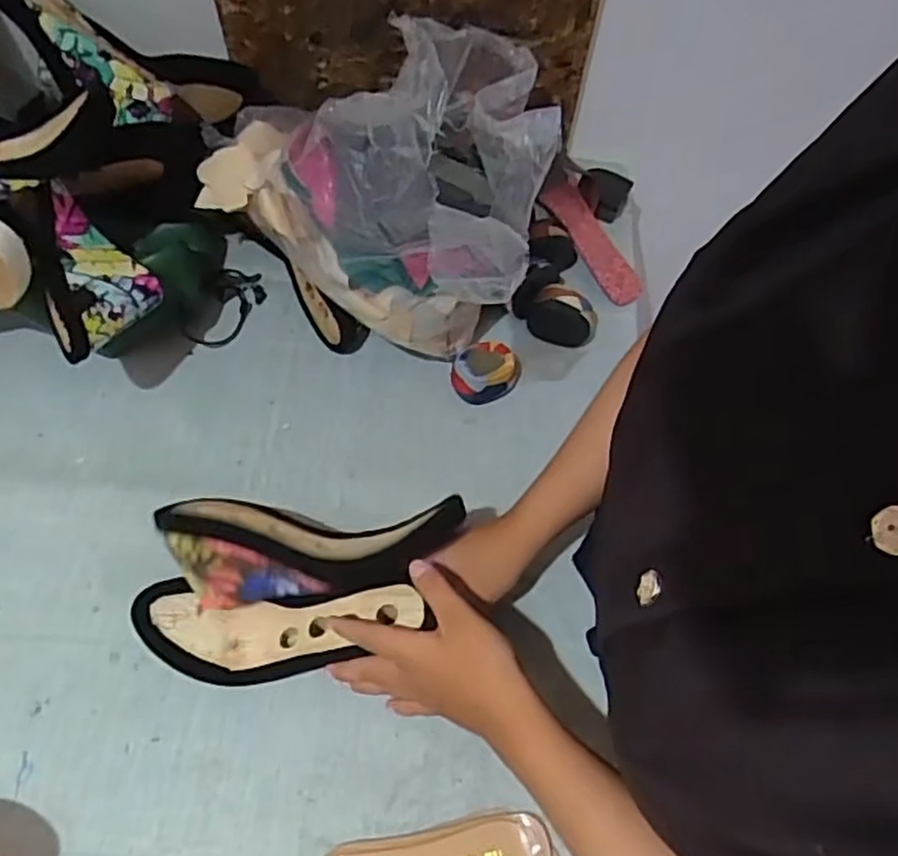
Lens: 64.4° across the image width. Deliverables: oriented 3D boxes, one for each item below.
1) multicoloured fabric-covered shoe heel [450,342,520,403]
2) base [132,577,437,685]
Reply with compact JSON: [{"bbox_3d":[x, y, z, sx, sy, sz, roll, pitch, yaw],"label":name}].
[{"bbox_3d":[0.037,-0.056,0.693,0.069,0.036,0.053,-32,67,-16],"label":"multicoloured fabric-covered shoe heel"},{"bbox_3d":[-0.124,0.150,0.549,0.229,0.050,0.079,-8,62,13],"label":"base"}]

